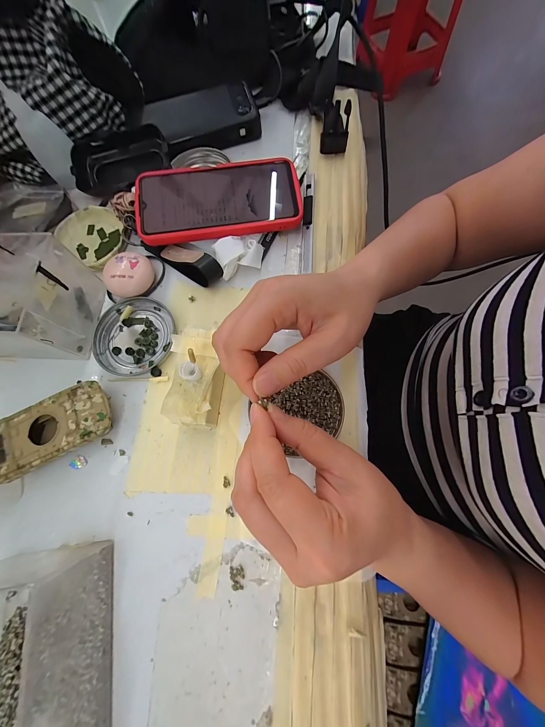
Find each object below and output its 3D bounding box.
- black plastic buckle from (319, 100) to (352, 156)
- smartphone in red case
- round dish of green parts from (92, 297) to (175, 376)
[{"bbox_3d":[0.069,-0.257,0.282,0.029,0.042,0.010,-1,39,1],"label":"black plastic buckle"},{"bbox_3d":[-0.056,-0.170,0.267,0.167,0.009,0.080,-8,81,-2],"label":"smartphone in red case"},{"bbox_3d":[-0.136,-0.027,0.253,0.075,0.007,0.075,-1,74,2],"label":"round dish of green parts"}]

